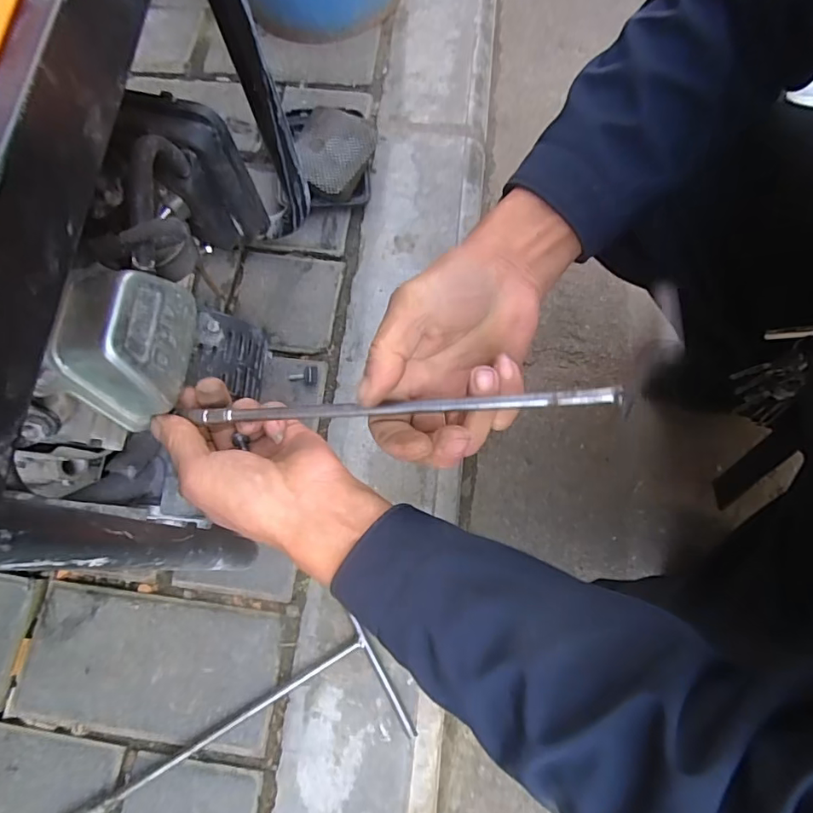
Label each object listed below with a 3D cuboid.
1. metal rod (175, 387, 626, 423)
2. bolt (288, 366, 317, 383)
[{"bbox_3d":[-0.017,0.000,0.298,0.266,0.005,0.010,-2,72,16],"label":"metal rod"},{"bbox_3d":[-0.109,-0.031,0.534,0.030,0.017,0.017,-3,73,1],"label":"bolt"}]

